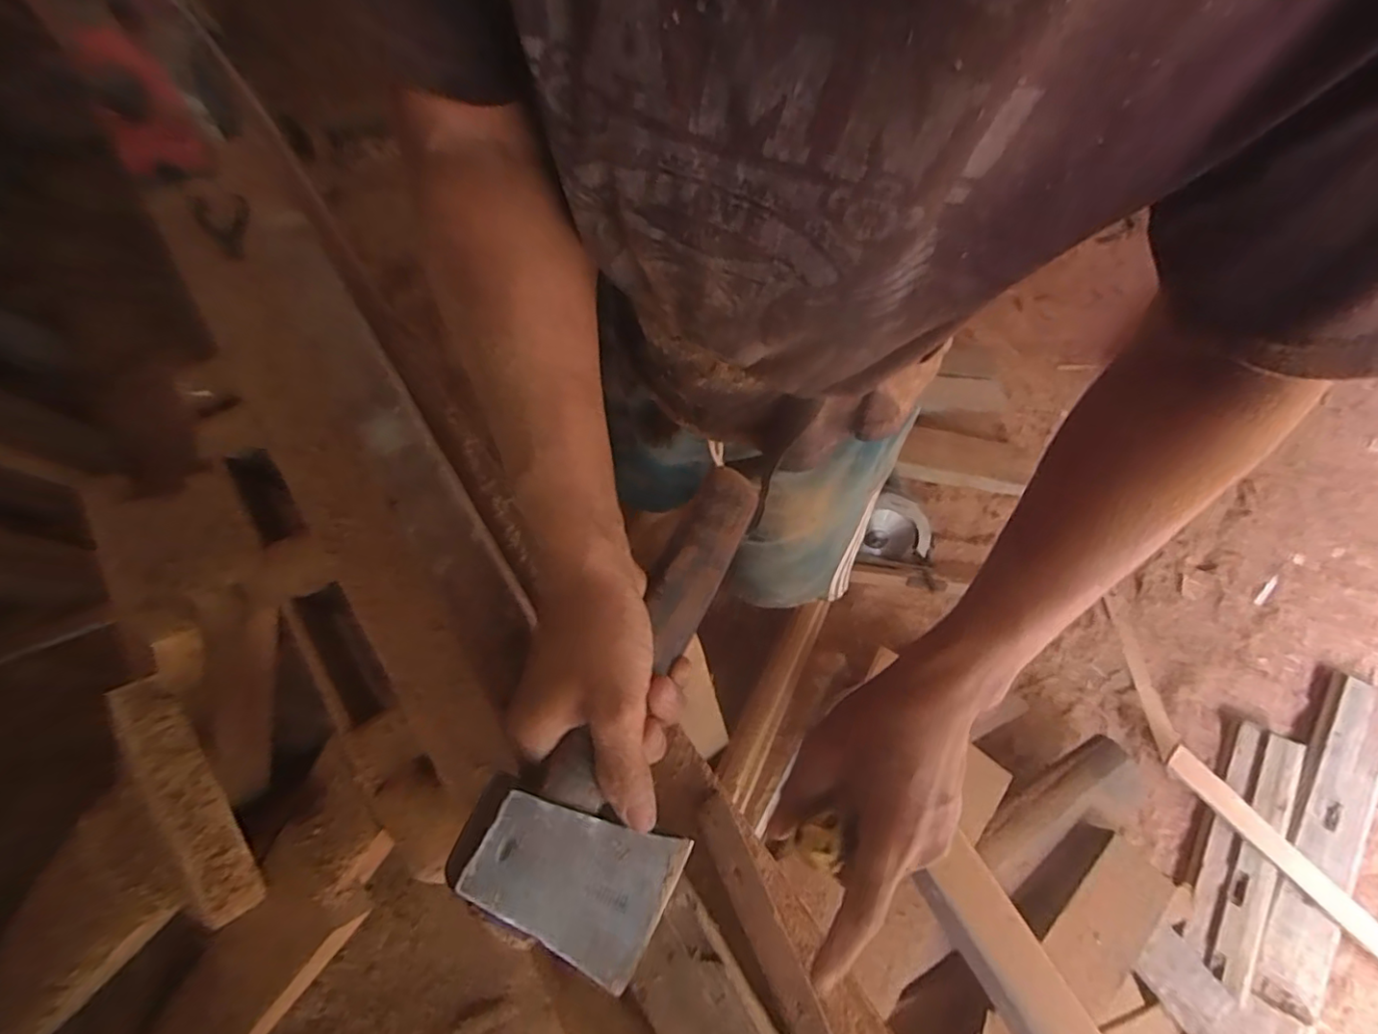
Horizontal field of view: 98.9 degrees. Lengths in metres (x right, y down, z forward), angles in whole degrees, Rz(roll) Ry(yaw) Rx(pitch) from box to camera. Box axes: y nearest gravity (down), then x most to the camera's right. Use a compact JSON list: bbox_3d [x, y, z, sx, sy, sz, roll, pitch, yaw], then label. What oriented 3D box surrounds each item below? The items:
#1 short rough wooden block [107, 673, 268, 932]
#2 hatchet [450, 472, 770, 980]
[{"bbox_3d":[-0.390,0.216,0.455,0.040,0.022,0.193,-24,83,-48],"label":"short rough wooden block"},{"bbox_3d":[-0.039,0.097,0.327,0.114,0.040,0.271,24,71,-30],"label":"hatchet"}]

